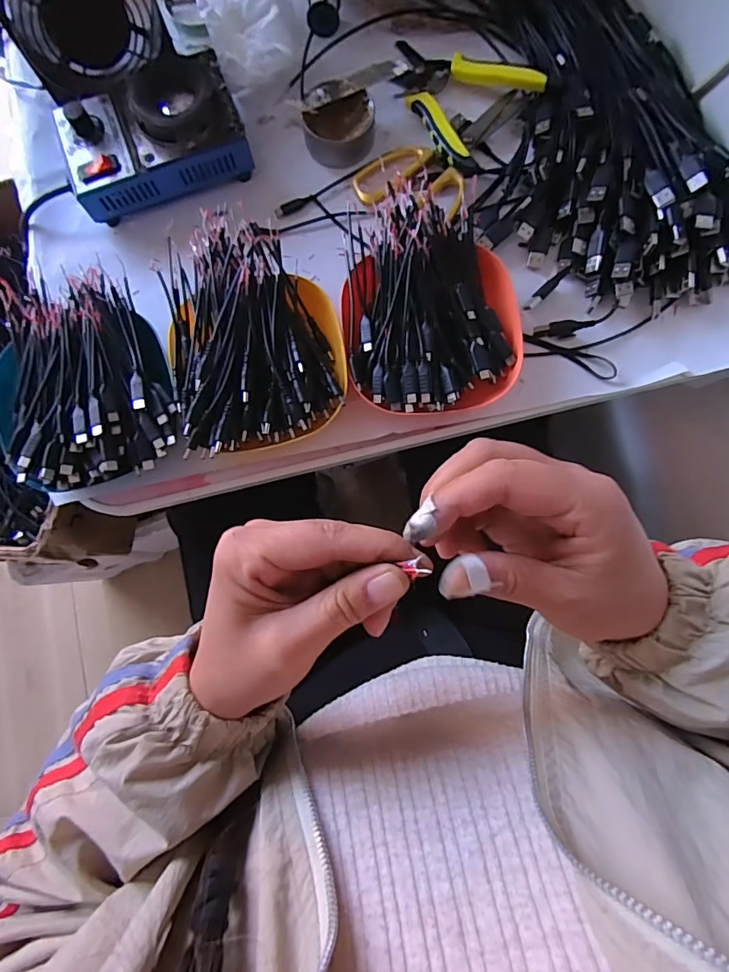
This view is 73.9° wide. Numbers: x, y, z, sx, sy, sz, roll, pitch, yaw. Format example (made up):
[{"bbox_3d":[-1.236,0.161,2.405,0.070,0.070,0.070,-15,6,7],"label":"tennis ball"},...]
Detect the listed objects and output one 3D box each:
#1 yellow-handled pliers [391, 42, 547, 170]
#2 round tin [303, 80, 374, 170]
[{"bbox_3d":[0.075,-0.357,0.437,0.139,0.028,0.121,39,85,6],"label":"yellow-handled pliers"},{"bbox_3d":[-0.022,-0.317,0.427,0.061,0.026,0.058,2,82,2],"label":"round tin"}]

